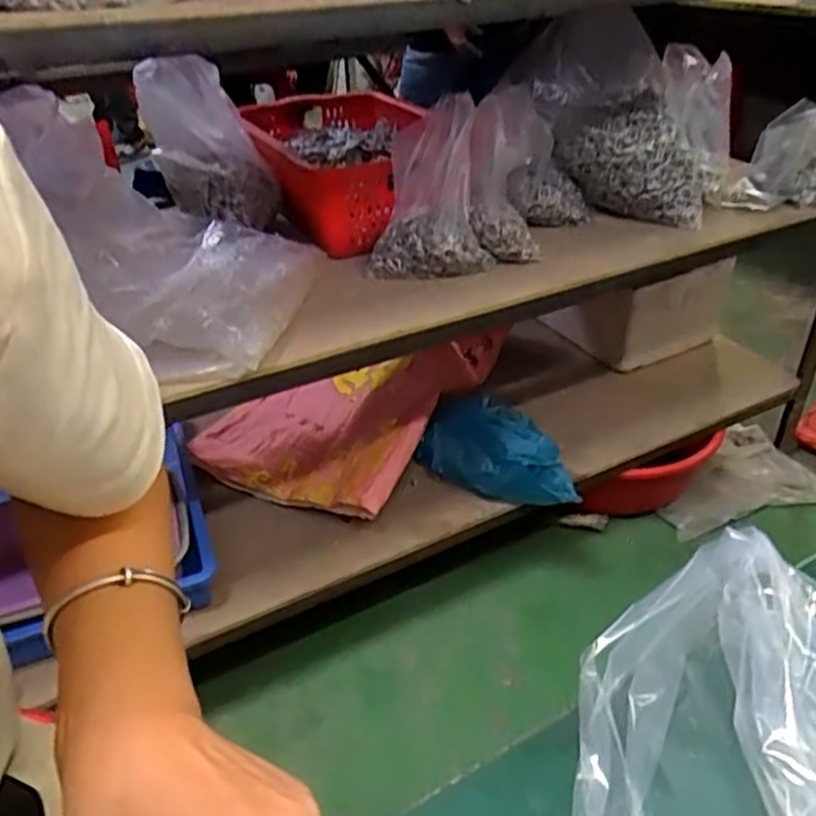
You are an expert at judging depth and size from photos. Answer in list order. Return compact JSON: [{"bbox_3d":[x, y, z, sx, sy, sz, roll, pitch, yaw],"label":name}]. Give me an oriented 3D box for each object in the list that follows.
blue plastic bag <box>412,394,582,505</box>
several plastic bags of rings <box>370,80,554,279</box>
[{"bbox_3d":[0.148,0.070,1.146,0.262,0.131,0.115,23,42,32],"label":"blue plastic bag"},{"bbox_3d":[0.070,-0.321,0.985,0.250,0.212,0.193,1,35,5],"label":"several plastic bags of rings"}]

